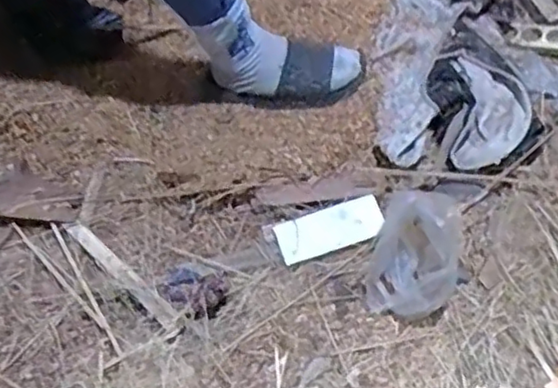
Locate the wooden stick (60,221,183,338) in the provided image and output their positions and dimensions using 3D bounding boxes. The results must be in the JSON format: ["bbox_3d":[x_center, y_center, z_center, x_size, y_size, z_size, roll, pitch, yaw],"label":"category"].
[{"bbox_3d":[-0.222,0.117,0.959,0.254,0.017,0.029,37,59,27],"label":"wooden stick"}]

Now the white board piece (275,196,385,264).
[{"bbox_3d":[0.077,0.053,1.007,0.161,0.009,0.073,-17,52,-3],"label":"white board piece"}]

